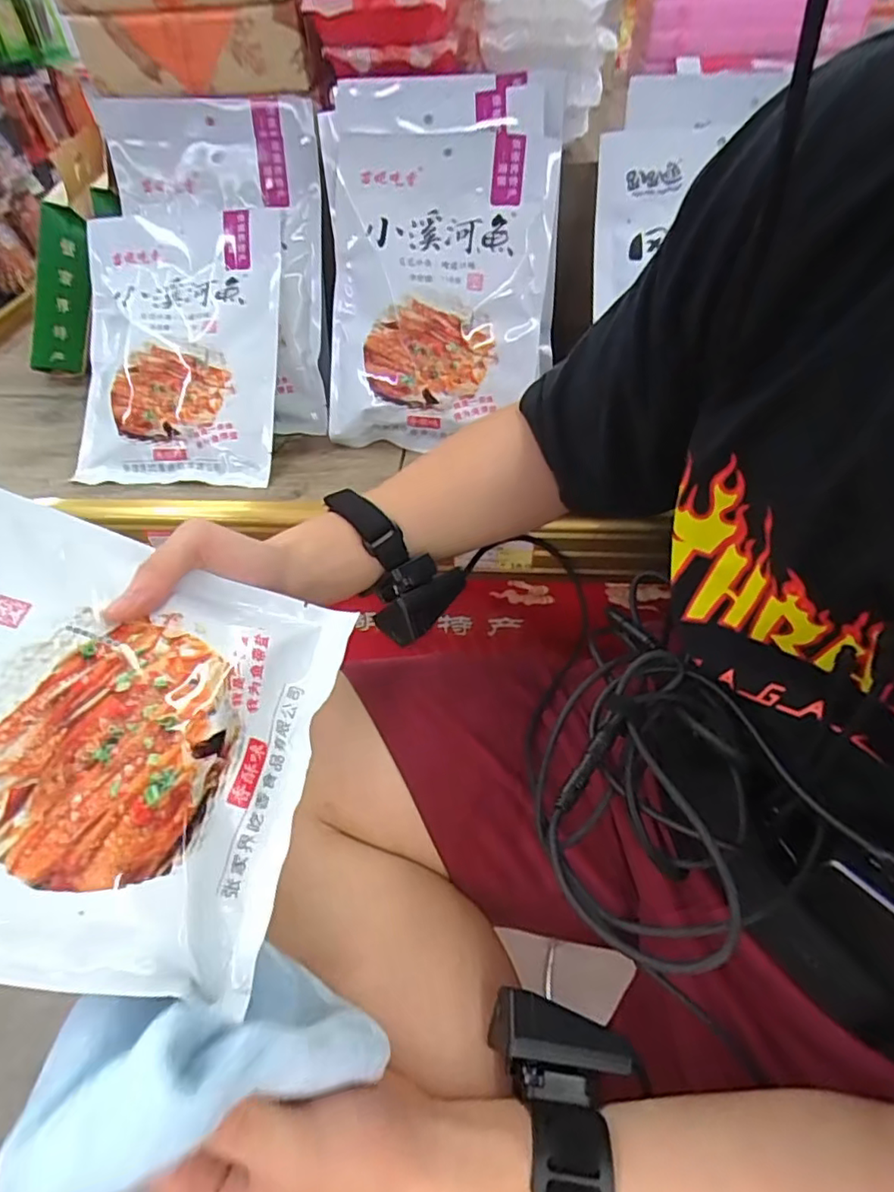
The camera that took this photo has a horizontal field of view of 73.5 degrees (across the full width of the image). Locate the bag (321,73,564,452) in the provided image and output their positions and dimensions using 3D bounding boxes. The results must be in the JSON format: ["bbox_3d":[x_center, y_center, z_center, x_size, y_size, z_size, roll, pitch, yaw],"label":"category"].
[{"bbox_3d":[-0.006,-0.298,0.560,0.209,0.298,0.042,0,15,1],"label":"bag"}]

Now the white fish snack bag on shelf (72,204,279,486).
[{"bbox_3d":[-0.267,-0.249,0.602,0.191,0.051,0.276,3,88,4],"label":"white fish snack bag on shelf"}]

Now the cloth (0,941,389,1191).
[{"bbox_3d":[-0.098,0.183,0.240,0.118,0.107,0.072,-26,50,-20],"label":"cloth"}]

